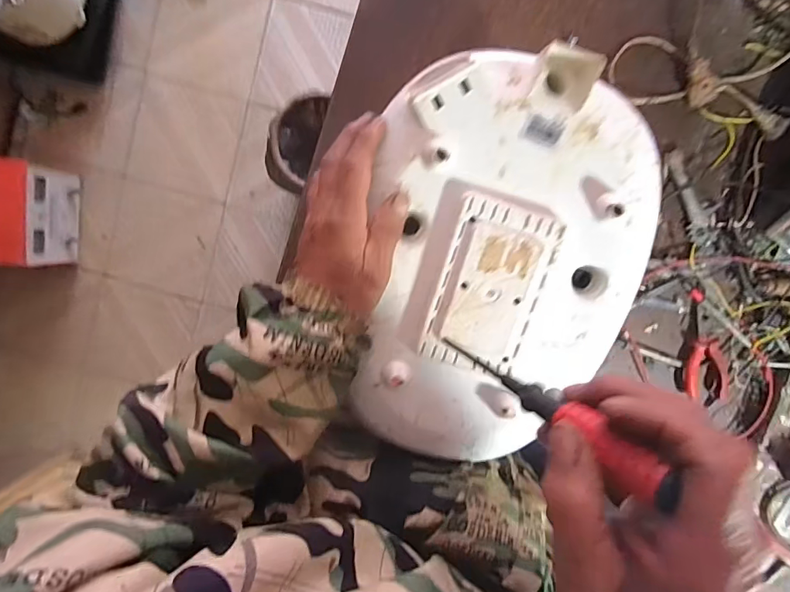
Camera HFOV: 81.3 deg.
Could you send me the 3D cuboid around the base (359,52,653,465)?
[{"bbox_3d":[0.088,-0.016,0.368,0.236,0.044,0.318,6,97,-1],"label":"base"}]

